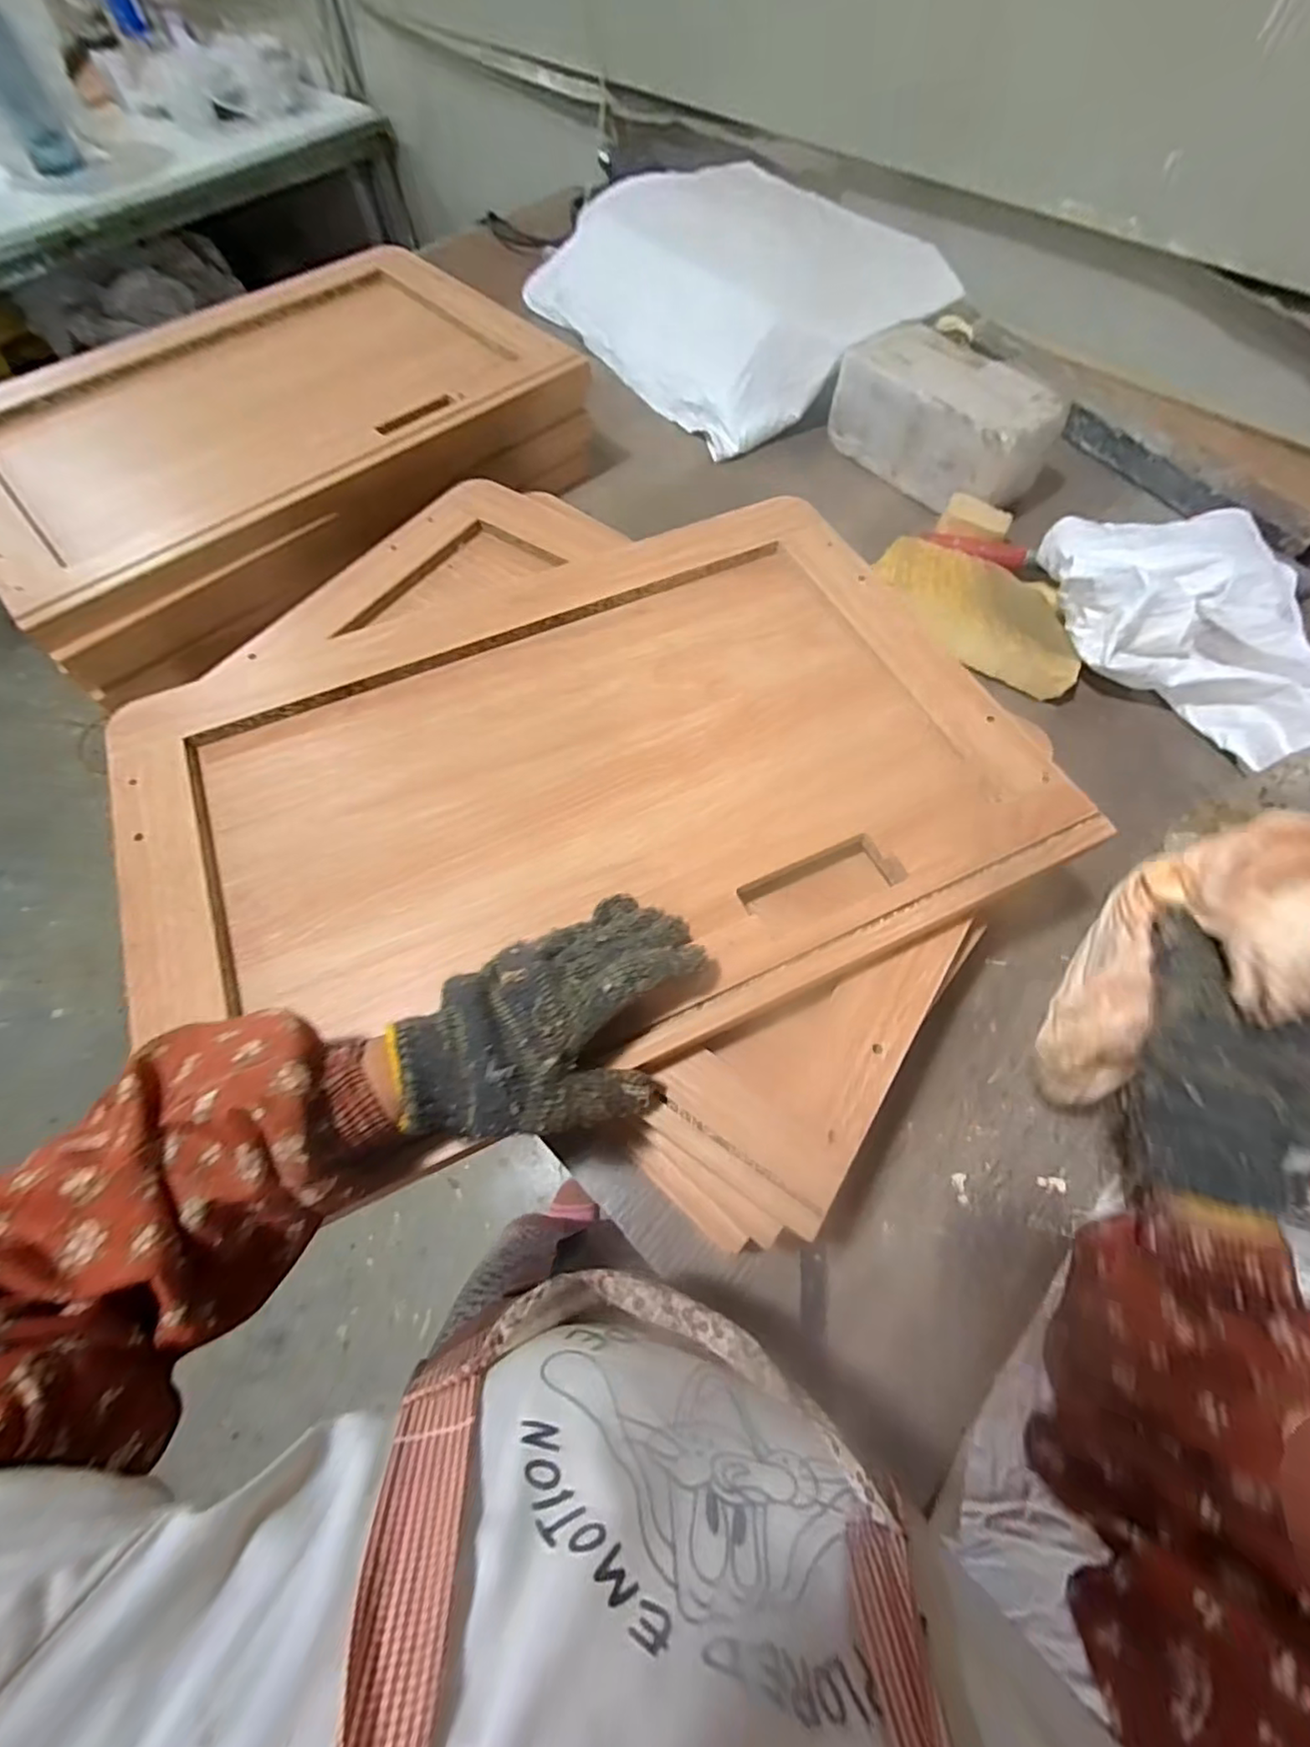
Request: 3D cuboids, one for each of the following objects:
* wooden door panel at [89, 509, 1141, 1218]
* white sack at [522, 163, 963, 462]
[{"bbox_3d":[-0.051,-0.075,0.426,0.551,0.034,0.410,-22,67,-11],"label":"wooden door panel"},{"bbox_3d":[0.074,-0.798,0.821,0.344,0.124,0.552,-27,65,-12],"label":"white sack"}]

